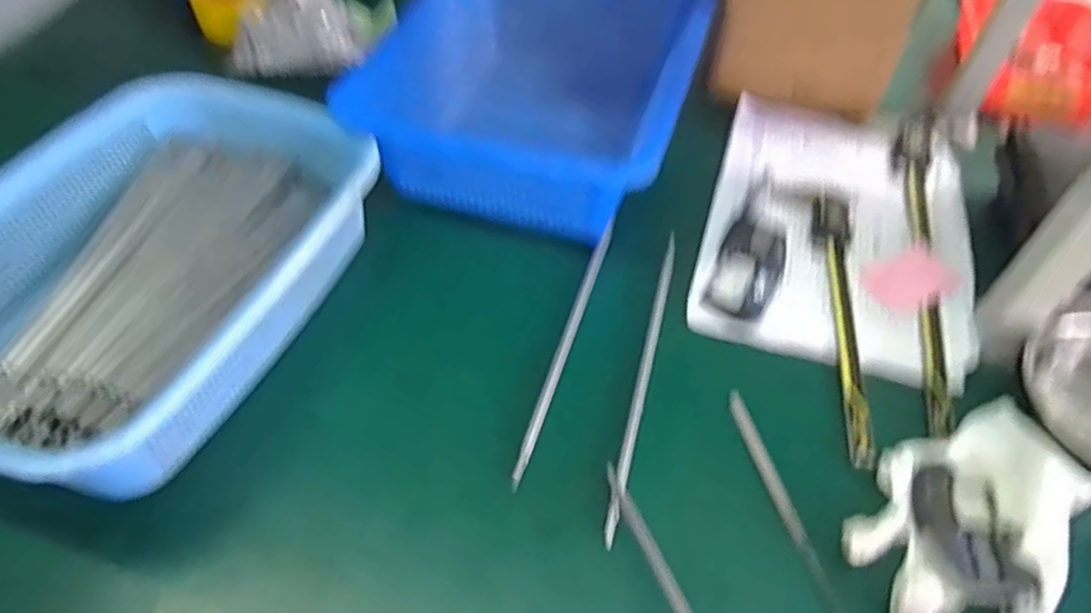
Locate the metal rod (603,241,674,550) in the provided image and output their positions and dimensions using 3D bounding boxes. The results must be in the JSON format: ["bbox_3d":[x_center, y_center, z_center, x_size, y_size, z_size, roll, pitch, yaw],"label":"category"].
[{"bbox_3d":[0.075,0.043,0.525,0.009,0.009,0.279,13,50,8],"label":"metal rod"}]

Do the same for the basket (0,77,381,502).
[{"bbox_3d":[-0.287,-0.022,0.513,0.236,0.102,0.335,19,51,13],"label":"basket"}]

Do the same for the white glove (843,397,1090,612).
[{"bbox_3d":[0.272,0.135,0.445,0.122,0.029,0.185,28,54,20],"label":"white glove"}]

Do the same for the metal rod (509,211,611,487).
[{"bbox_3d":[0.019,0.021,0.542,0.008,0.011,0.262,15,51,10],"label":"metal rod"}]

